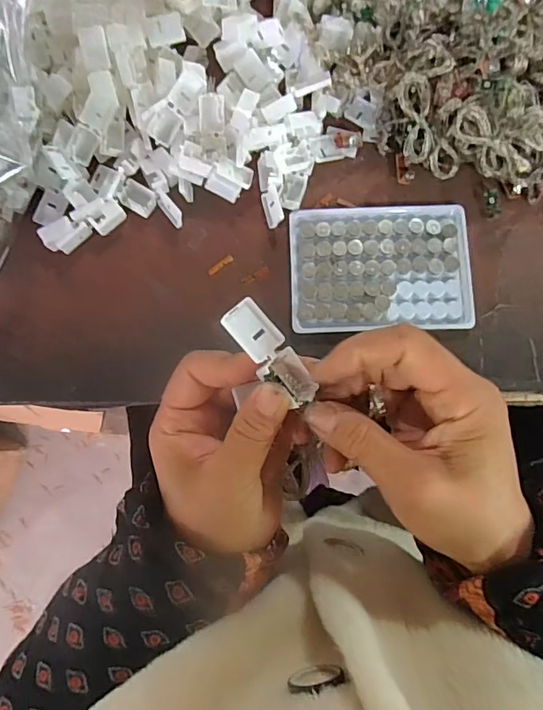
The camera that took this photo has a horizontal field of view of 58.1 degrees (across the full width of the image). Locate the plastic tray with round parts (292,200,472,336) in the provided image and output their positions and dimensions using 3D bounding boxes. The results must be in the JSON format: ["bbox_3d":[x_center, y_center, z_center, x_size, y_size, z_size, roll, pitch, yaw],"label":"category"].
[{"bbox_3d":[0.080,-0.066,0.360,0.129,0.009,0.095,-2,82,2],"label":"plastic tray with round parts"}]

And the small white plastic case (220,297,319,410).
[{"bbox_3d":[-0.001,0.000,0.232,0.055,0.011,0.022,48,61,-7],"label":"small white plastic case"}]

